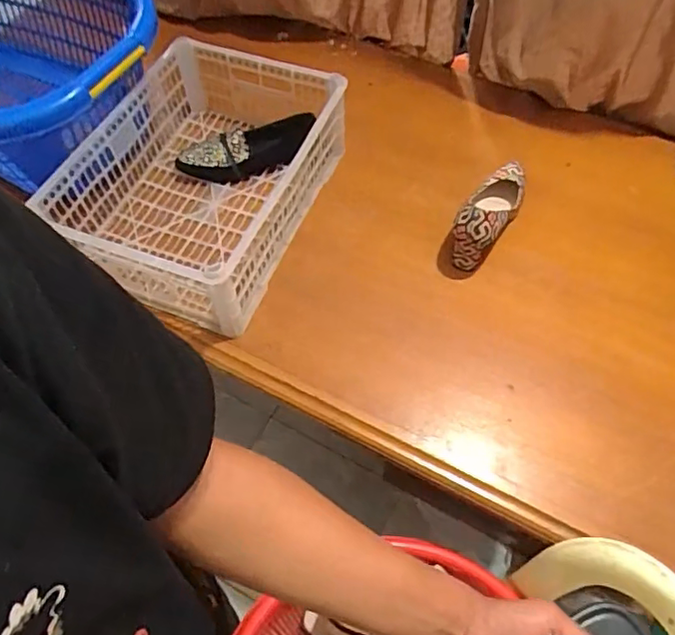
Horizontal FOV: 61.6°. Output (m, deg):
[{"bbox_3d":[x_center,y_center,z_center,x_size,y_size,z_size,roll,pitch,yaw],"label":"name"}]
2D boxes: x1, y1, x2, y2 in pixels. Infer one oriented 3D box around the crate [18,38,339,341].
[{"bbox_3d":[-0.224,-0.233,0.906,0.342,0.138,0.431,20,61,11],"label":"crate"}]

